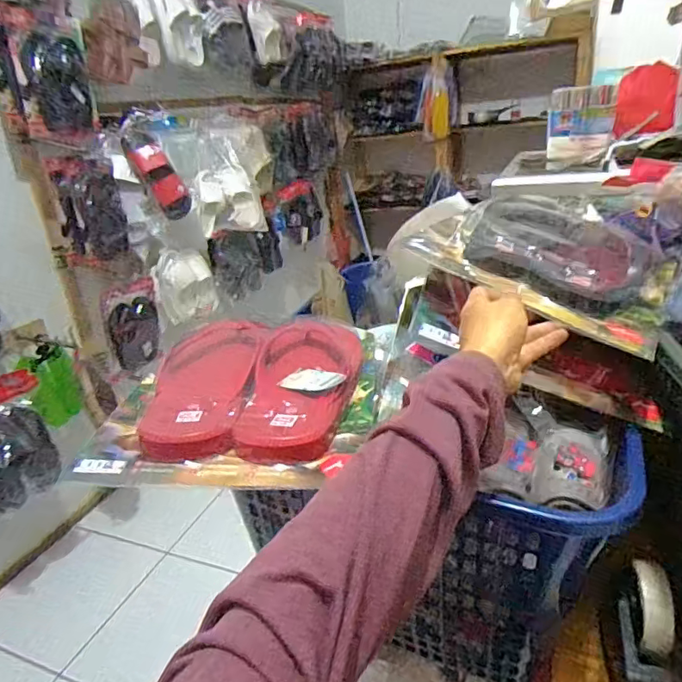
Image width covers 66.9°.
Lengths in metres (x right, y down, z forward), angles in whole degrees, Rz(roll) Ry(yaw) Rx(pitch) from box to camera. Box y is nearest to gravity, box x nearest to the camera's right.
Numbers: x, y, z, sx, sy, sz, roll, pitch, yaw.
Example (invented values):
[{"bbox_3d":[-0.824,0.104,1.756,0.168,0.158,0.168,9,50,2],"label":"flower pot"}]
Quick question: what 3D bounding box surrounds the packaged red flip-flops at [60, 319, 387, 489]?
[{"bbox_3d":[-0.078,0.040,0.517,0.223,0.049,0.290,-1,24,12],"label":"packaged red flip-flops"}]

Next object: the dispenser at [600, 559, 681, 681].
[{"bbox_3d":[0.284,0.291,0.465,0.056,0.108,0.137,0,24,13],"label":"dispenser"}]

